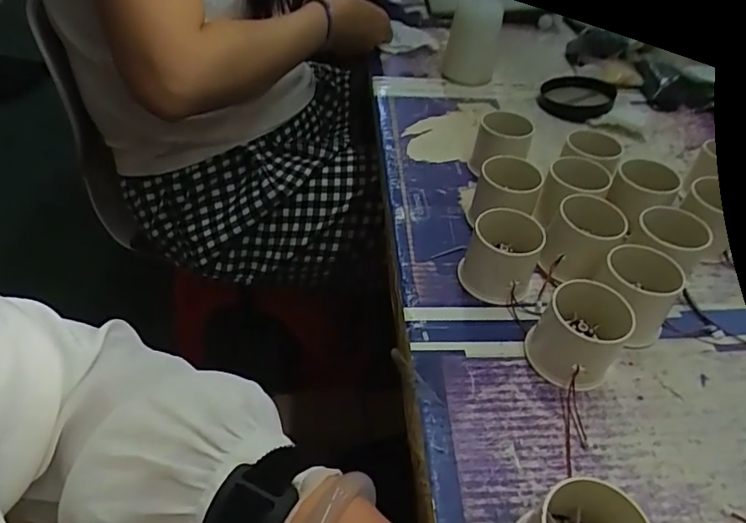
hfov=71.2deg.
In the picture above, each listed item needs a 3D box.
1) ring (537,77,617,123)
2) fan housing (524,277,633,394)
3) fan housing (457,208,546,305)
[{"bbox_3d":[0.244,-0.199,0.628,0.085,0.026,0.092,2,44,-2],"label":"ring"},{"bbox_3d":[0.138,0.045,0.344,0.052,0.050,0.060,33,51,26],"label":"fan housing"},{"bbox_3d":[0.096,-0.005,0.389,0.055,0.051,0.051,17,46,12],"label":"fan housing"}]

